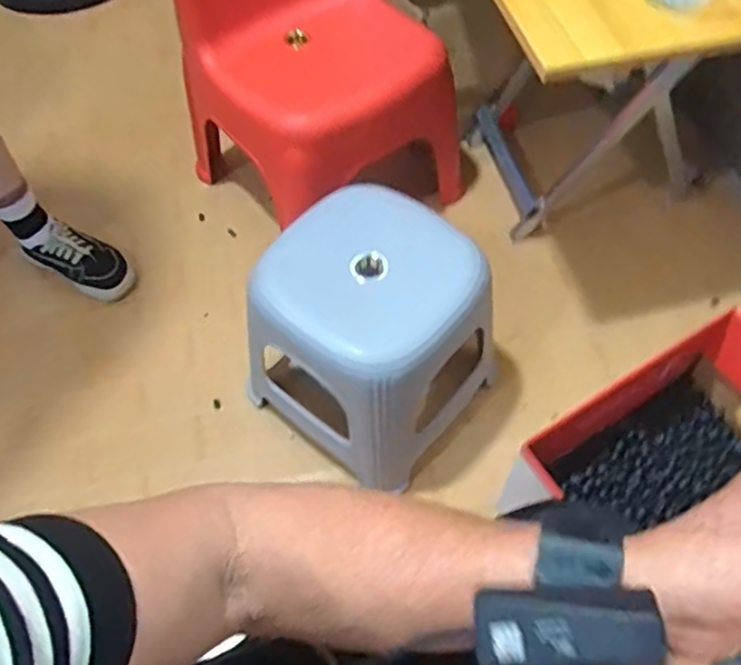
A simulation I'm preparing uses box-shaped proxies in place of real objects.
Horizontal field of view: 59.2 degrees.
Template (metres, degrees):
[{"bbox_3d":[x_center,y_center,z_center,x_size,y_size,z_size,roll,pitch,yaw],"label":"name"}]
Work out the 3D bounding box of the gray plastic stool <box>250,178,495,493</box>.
[{"bbox_3d":[-0.002,0.013,0.933,0.307,0.310,0.272,36,66,22],"label":"gray plastic stool"}]

